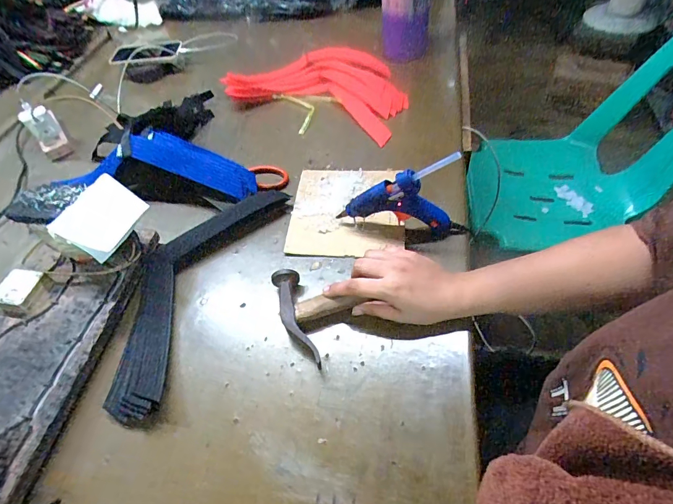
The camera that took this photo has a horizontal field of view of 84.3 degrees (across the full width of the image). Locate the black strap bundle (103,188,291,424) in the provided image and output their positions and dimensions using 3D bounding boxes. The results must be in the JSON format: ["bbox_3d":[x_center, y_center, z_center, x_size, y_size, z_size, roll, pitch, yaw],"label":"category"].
[{"bbox_3d":[-0.187,0.028,0.468,0.119,0.021,0.323,19,58,17],"label":"black strap bundle"}]

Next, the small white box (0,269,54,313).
[{"bbox_3d":[-0.376,0.045,0.445,0.047,0.021,0.049,7,55,13],"label":"small white box"}]

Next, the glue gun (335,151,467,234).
[{"bbox_3d":[0.085,-0.069,0.458,0.161,0.117,0.025,8,55,10],"label":"glue gun"}]

